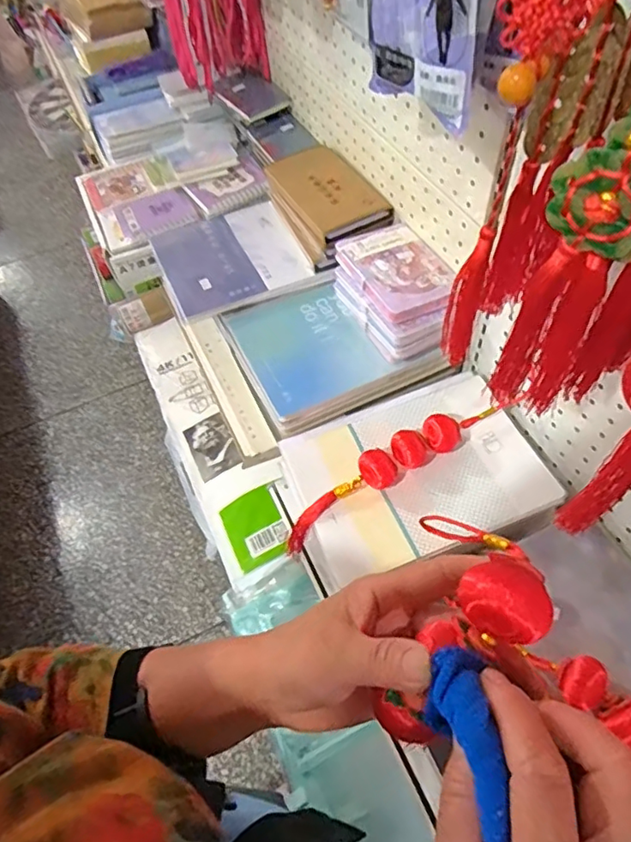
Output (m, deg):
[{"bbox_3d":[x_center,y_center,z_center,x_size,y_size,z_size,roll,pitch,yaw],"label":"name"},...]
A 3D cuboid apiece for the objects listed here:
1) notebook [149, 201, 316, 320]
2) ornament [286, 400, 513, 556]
[{"bbox_3d":[-0.125,-0.241,0.781,0.187,0.018,0.189,-22,57,-10],"label":"notebook"},{"bbox_3d":[0.088,0.048,0.601,0.278,0.074,0.033,-28,59,-14],"label":"ornament"}]

